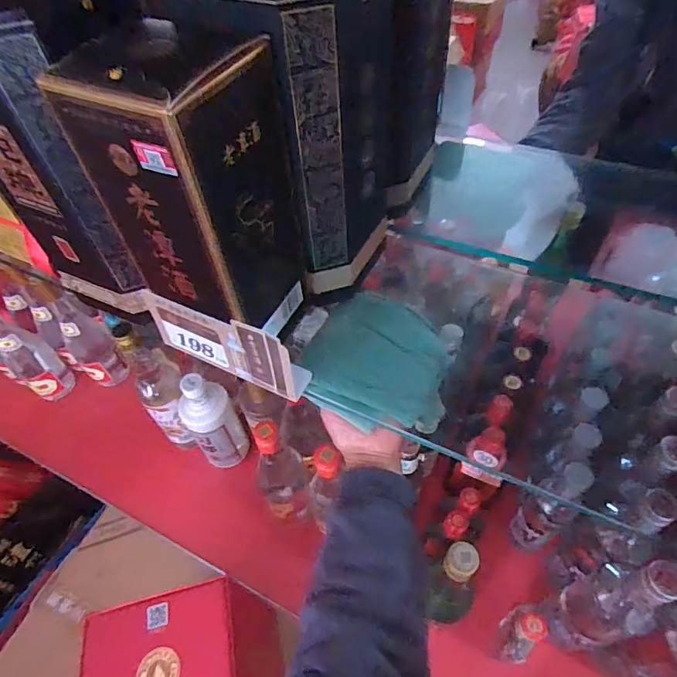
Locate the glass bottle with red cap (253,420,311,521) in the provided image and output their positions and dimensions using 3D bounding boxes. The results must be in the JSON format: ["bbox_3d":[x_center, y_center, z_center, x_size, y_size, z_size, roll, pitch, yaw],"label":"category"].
[{"bbox_3d":[-0.078,0.177,0.634,0.057,0.200,0.074,-15,53,-7],"label":"glass bottle with red cap"}]

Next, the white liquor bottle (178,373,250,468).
[{"bbox_3d":[-0.191,0.131,0.716,0.075,0.205,0.060,-25,55,-14],"label":"white liquor bottle"}]

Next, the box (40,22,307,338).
[{"bbox_3d":[-0.107,-0.105,0.372,0.116,0.221,0.110,21,57,19],"label":"box"}]

